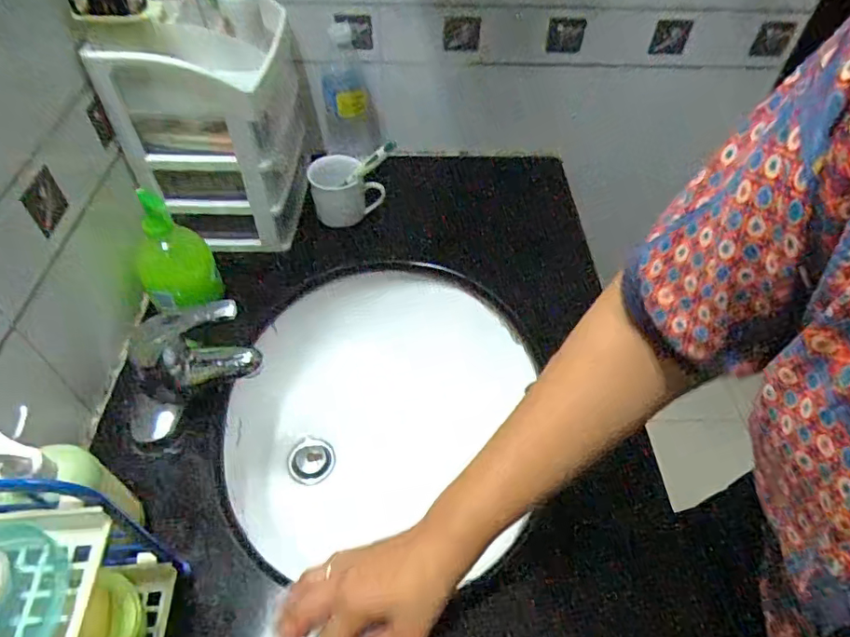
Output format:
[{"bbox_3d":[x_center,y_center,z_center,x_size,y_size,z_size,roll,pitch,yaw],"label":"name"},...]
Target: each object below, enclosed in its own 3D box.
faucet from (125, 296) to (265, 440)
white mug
[{"bbox_3d":[-0.241,0.052,0.538,0.140,0.122,0.054,-25,55,-21],"label":"faucet"},{"bbox_3d":[-0.115,-0.186,0.775,0.096,0.090,0.064,-15,52,-14],"label":"white mug"}]

